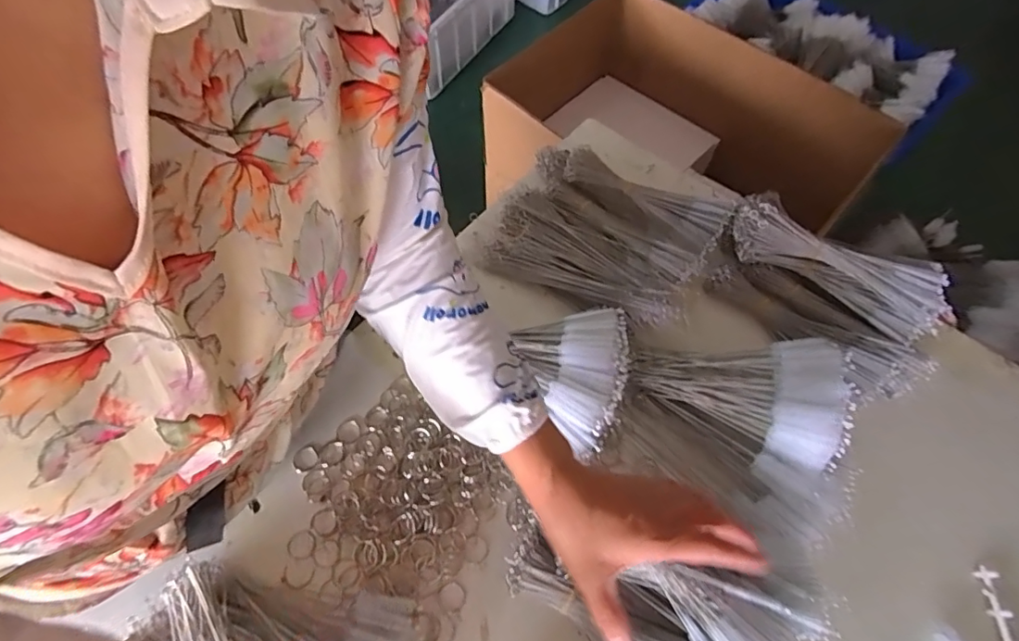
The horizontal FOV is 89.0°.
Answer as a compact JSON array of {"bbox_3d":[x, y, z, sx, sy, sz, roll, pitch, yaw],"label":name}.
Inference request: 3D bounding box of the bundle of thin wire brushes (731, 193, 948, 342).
[{"bbox_3d":[0.349,-0.060,0.570,0.223,0.054,0.063,32,66,14],"label":"bundle of thin wire brushes"}]

